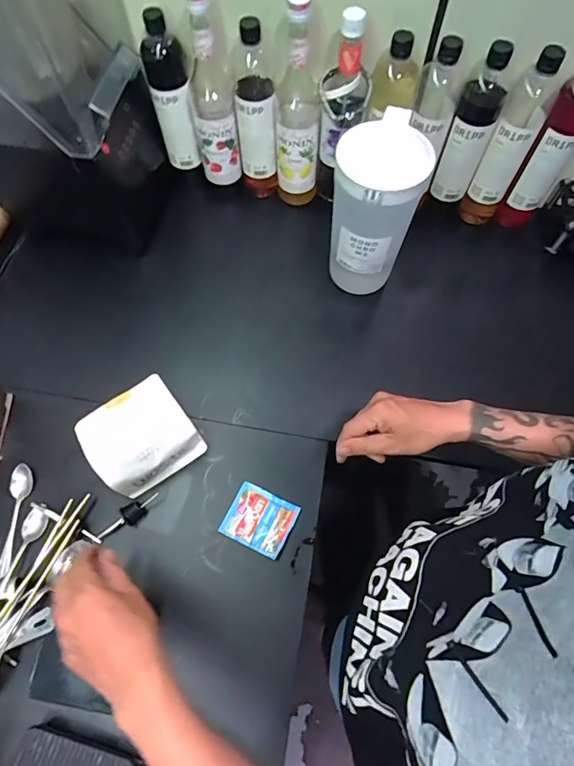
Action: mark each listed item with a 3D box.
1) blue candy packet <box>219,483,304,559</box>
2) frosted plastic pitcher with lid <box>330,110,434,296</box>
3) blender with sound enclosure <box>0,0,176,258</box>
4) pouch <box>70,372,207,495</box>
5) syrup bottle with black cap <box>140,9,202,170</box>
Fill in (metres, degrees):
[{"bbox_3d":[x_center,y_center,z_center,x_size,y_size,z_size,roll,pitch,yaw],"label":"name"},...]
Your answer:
[{"bbox_3d":[-0.037,0.187,0.609,0.089,0.013,0.076,24,67,11],"label":"blue candy packet"},{"bbox_3d":[0.127,-0.253,0.668,0.119,0.243,0.144,9,66,4],"label":"frosted plastic pitcher with lid"},{"bbox_3d":[-0.350,-0.452,0.638,0.261,0.408,0.230,11,66,5],"label":"blender with sound enclosure"},{"bbox_3d":[-0.203,0.075,0.618,0.138,0.086,0.112,-36,70,-15],"label":"pouch"},{"bbox_3d":[-0.186,-0.464,0.726,0.069,0.226,0.067,-13,66,-6],"label":"syrup bottle with black cap"}]

